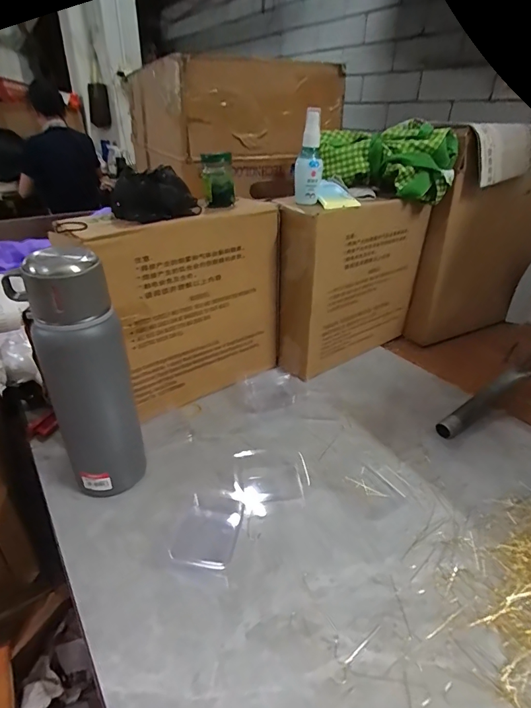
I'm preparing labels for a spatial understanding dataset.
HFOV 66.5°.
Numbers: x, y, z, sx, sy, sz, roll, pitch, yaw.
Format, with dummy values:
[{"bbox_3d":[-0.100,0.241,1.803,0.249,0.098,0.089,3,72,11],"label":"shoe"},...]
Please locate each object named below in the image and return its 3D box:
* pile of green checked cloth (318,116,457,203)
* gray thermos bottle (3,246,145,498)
[{"bbox_3d":[0.189,-0.308,0.644,0.210,0.094,0.093,11,32,16],"label":"pile of green checked cloth"},{"bbox_3d":[-0.186,0.031,0.424,0.077,0.269,0.066,-22,38,-34],"label":"gray thermos bottle"}]

